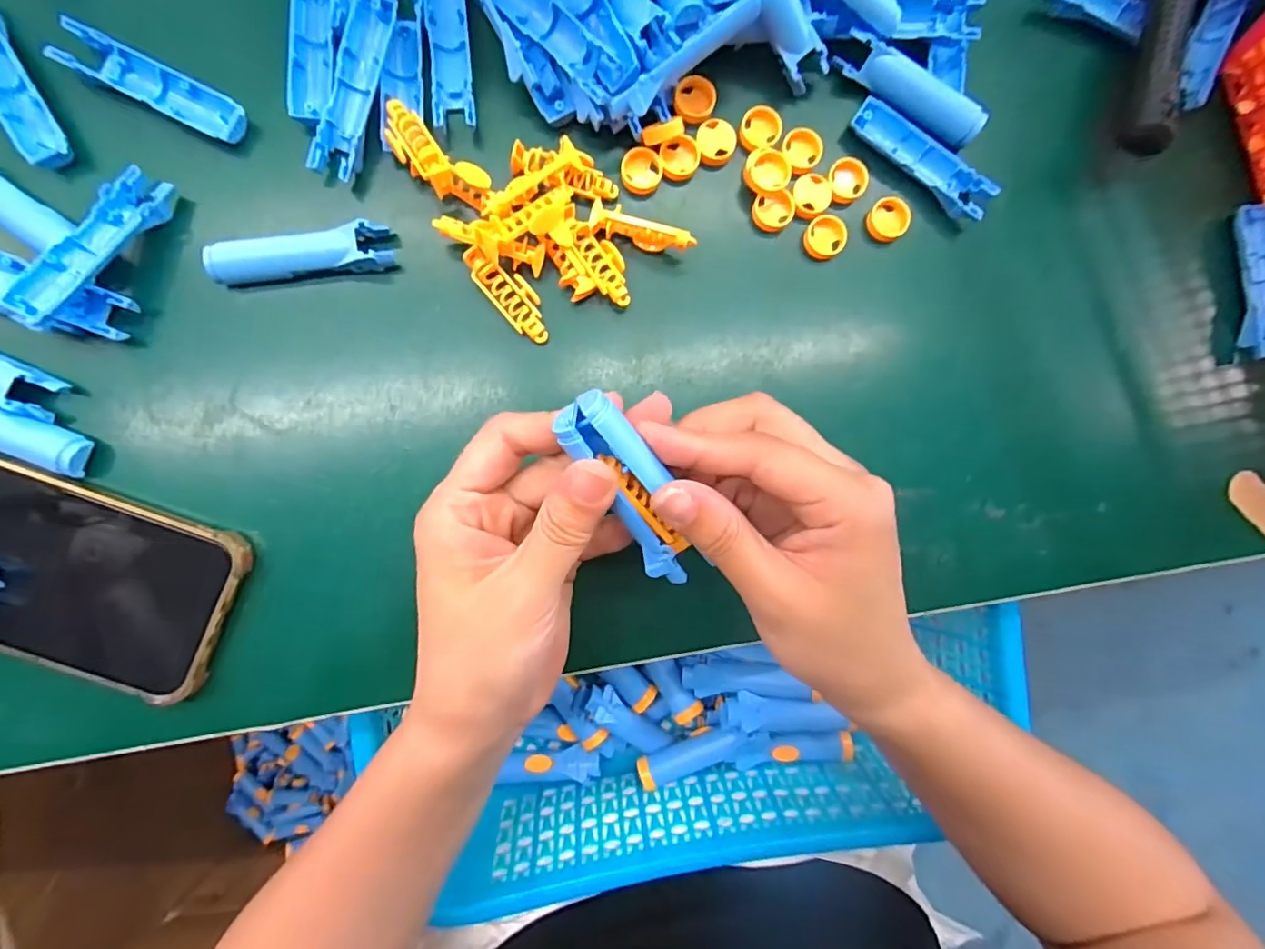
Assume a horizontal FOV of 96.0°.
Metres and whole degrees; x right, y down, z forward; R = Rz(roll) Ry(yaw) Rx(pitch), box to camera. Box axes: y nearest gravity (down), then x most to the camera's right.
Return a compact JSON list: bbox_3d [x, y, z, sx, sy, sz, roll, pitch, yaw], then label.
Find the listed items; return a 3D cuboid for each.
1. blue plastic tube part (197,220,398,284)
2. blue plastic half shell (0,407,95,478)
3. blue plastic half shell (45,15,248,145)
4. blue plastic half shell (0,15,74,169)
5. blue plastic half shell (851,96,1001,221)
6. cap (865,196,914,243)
[{"bbox_3d":[-0.145,-0.097,0.252,0.075,0.014,0.017,-9,90,-5],"label":"blue plastic tube part"},{"bbox_3d":[-0.268,-0.021,0.239,0.076,0.015,0.018,21,87,-4],"label":"blue plastic half shell"},{"bbox_3d":[-0.207,-0.168,0.248,0.075,0.012,0.023,27,87,-4],"label":"blue plastic half shell"},{"bbox_3d":[-0.267,-0.167,0.243,0.019,0.011,0.078,-29,91,-4],"label":"blue plastic half shell"},{"bbox_3d":[0.139,-0.151,0.275,0.075,0.011,0.019,39,86,-3],"label":"blue plastic half shell"},{"bbox_3d":[0.125,-0.124,0.278,0.019,0.009,0.019,0,89,-5],"label":"cap"}]

